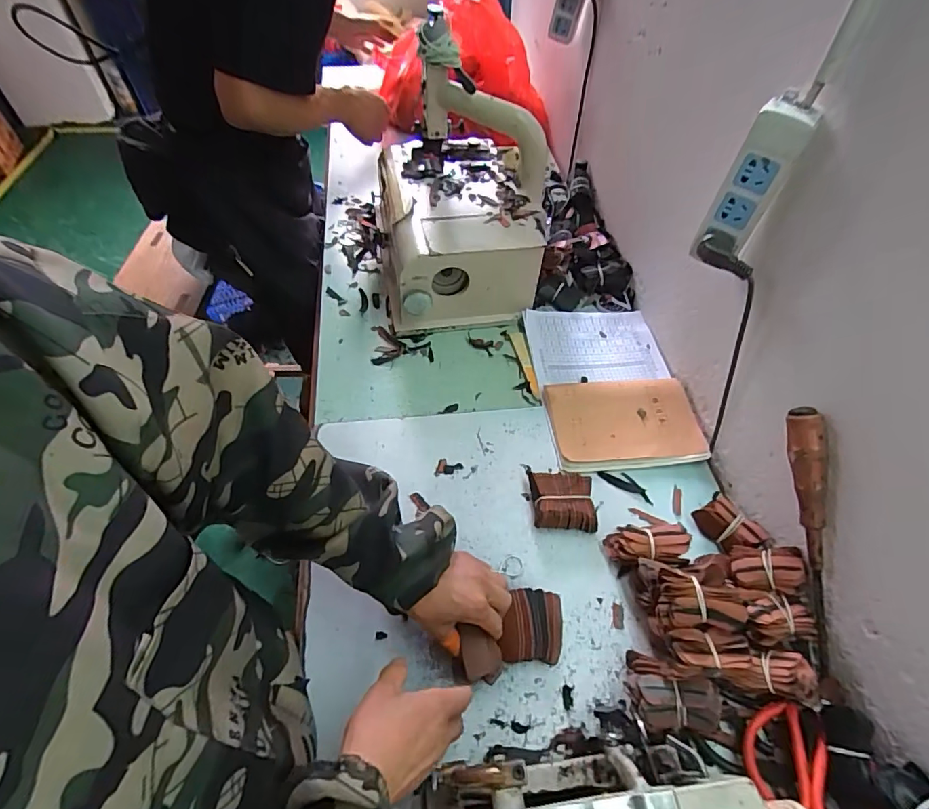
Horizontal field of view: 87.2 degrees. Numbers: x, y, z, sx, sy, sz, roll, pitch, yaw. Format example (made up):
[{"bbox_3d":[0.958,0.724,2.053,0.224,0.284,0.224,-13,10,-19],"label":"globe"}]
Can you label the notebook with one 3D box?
[{"bbox_3d":[0.229,0.026,0.704,0.206,0.017,0.142,-4,56,-4],"label":"notebook"}]

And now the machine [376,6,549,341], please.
[{"bbox_3d":[-0.007,-0.348,0.800,0.277,0.308,0.334,-7,56,-6],"label":"machine"}]

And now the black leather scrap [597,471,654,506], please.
[{"bbox_3d":[0.219,0.106,0.656,0.076,0.008,0.025,28,60,17],"label":"black leather scrap"}]

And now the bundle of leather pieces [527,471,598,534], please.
[{"bbox_3d":[0.123,0.124,0.619,0.075,0.031,0.073,-3,56,-2],"label":"bundle of leather pieces"}]

